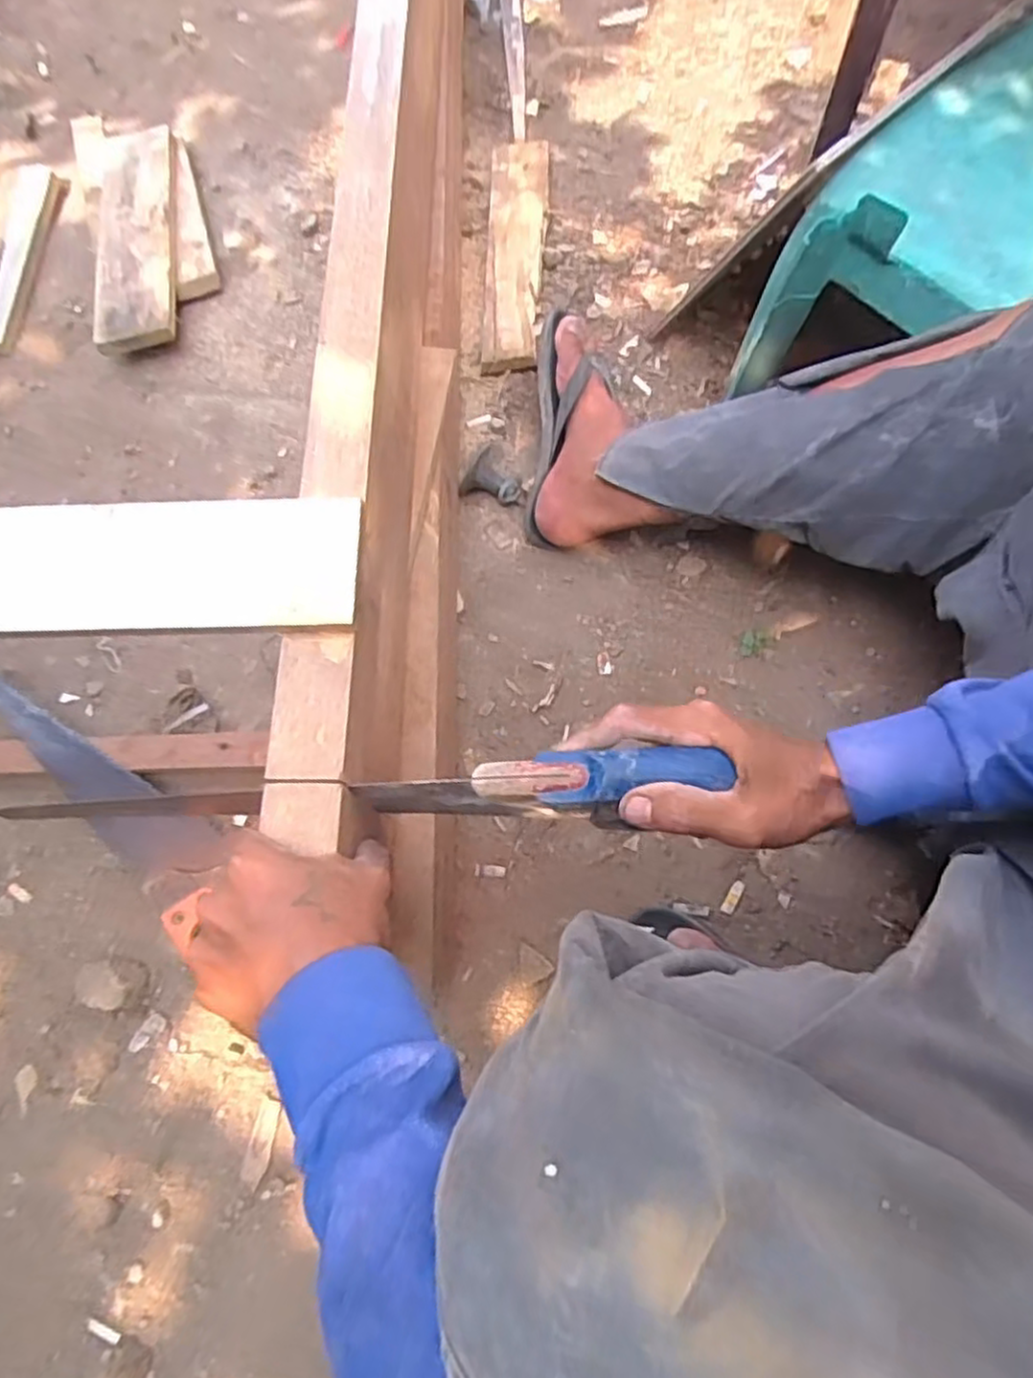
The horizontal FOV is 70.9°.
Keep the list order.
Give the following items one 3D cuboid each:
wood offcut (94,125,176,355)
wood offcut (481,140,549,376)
[{"bbox_3d":[-0.482,-0.572,0.914,0.100,0.024,0.350,-7,72,-2],"label":"wood offcut"},{"bbox_3d":[-0.001,-0.544,0.903,0.071,0.030,0.352,2,72,1],"label":"wood offcut"}]

